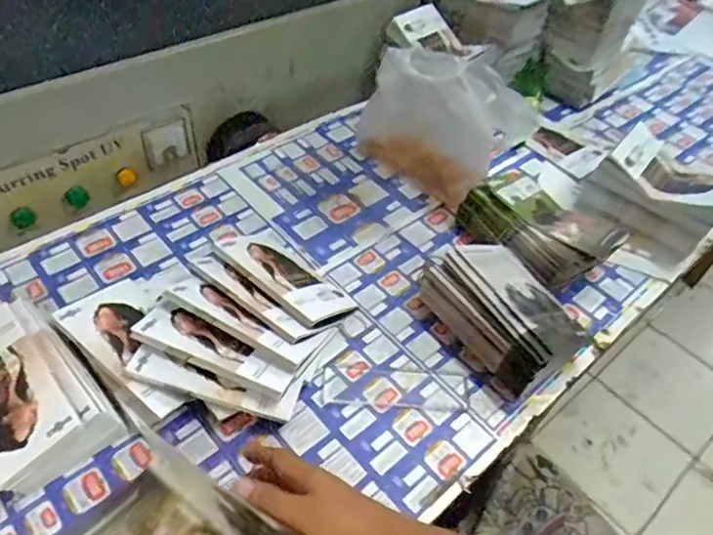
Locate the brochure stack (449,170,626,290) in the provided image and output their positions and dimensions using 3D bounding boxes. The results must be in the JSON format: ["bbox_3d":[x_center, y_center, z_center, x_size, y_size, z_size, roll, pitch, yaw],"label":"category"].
[{"bbox_3d":[0.250,-0.054,0.781,0.210,0.085,0.143,34,53,23],"label":"brochure stack"}]

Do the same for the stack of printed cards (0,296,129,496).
[{"bbox_3d":[-0.338,0.128,0.556,0.131,0.068,0.185,-32,58,-30],"label":"stack of printed cards"}]

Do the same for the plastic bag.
[{"bbox_3d":[0.124,-0.201,0.802,0.241,0.236,0.078,14,47,6],"label":"plastic bag"}]

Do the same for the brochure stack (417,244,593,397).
[{"bbox_3d":[0.187,0.048,0.688,0.137,0.075,0.186,-28,56,-28],"label":"brochure stack"}]

